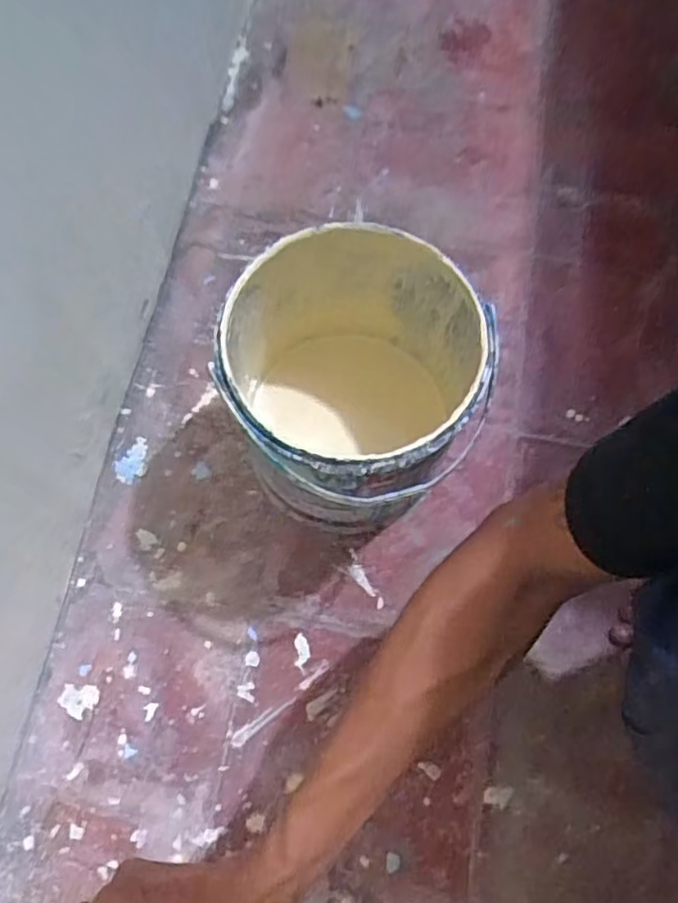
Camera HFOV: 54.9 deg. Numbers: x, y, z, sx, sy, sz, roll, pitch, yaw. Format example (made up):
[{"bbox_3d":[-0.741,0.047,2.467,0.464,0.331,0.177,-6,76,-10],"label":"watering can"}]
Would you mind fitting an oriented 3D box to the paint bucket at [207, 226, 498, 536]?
[{"bbox_3d":[0.008,-0.043,0.513,0.182,0.203,0.177,0,71,-1],"label":"paint bucket"}]

